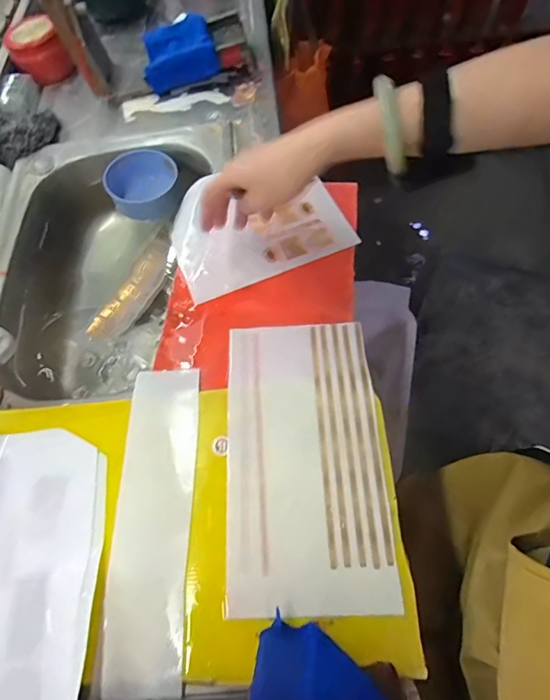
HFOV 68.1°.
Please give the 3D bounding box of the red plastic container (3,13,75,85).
[{"bbox_3d":[-0.432,-0.545,0.739,0.091,0.070,0.116,-29,65,-11],"label":"red plastic container"}]

